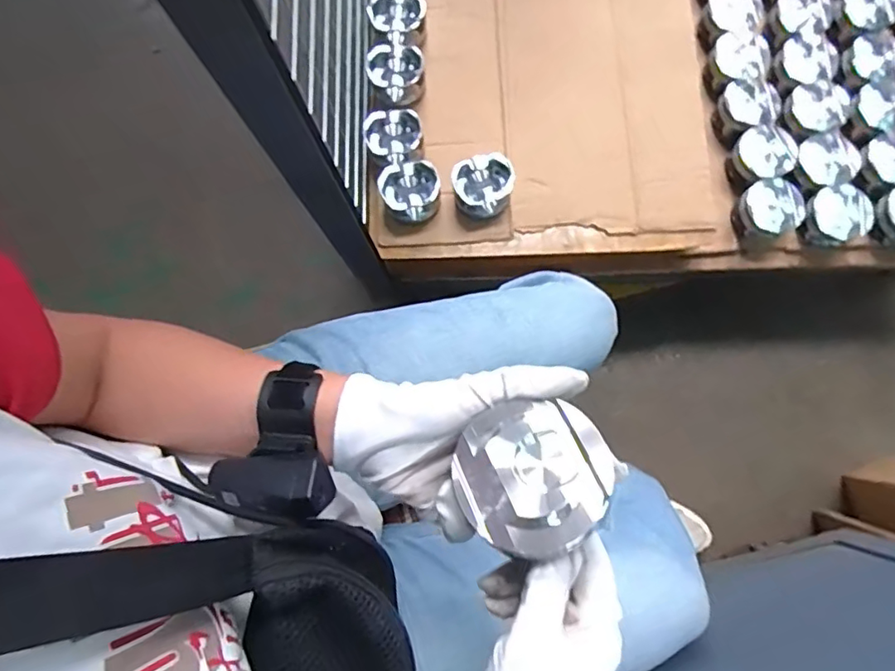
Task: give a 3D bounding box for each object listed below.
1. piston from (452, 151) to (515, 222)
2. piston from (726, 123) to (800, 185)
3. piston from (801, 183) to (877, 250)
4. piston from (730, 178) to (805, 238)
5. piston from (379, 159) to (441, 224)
[{"bbox_3d":[0.053,-0.218,0.819,0.081,0.064,0.077,0,77,-2],"label":"piston"},{"bbox_3d":[0.492,-0.280,0.880,0.093,0.060,0.086,-19,80,0],"label":"piston"},{"bbox_3d":[0.586,-0.178,0.852,0.081,0.064,0.083,-1,80,3],"label":"piston"},{"bbox_3d":[0.491,-0.191,0.854,0.075,0.063,0.082,-1,80,3],"label":"piston"},{"bbox_3d":[-0.053,-0.213,0.828,0.087,0.045,0.083,-1,80,3],"label":"piston"}]

